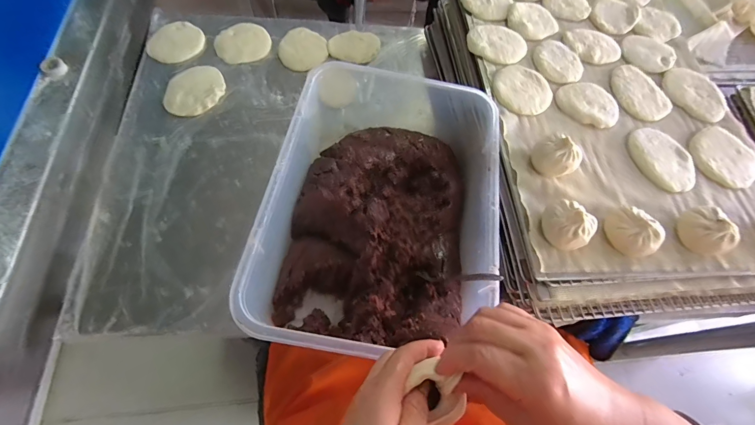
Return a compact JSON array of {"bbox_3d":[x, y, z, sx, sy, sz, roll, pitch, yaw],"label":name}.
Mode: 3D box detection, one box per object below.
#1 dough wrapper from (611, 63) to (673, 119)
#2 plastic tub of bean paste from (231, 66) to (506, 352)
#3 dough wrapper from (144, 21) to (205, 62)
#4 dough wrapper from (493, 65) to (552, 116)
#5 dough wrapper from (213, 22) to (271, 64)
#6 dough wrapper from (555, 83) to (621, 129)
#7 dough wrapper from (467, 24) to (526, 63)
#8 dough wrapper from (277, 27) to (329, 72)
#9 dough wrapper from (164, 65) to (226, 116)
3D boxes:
[{"bbox_3d":[0.412,-0.191,0.563,0.075,0.006,0.108,-14,66,-13],"label":"dough wrapper"},{"bbox_3d":[0.011,-0.031,0.493,0.265,0.135,0.415,11,64,-2],"label":"plastic tub of bean paste"},{"bbox_3d":[-0.368,-0.311,0.652,0.099,0.005,0.084,-39,80,-20],"label":"dough wrapper"},{"bbox_3d":[0.221,-0.188,0.542,0.087,0.014,0.089,3,64,-5],"label":"dough wrapper"},{"bbox_3d":[-0.249,-0.318,0.668,0.102,0.011,0.090,-40,78,-22],"label":"dough wrapper"},{"bbox_3d":[0.324,-0.167,0.549,0.091,0.012,0.091,0,63,-1],"label":"dough wrapper"},{"bbox_3d":[0.199,-0.277,0.588,0.095,0.013,0.095,3,64,-5],"label":"dough wrapper"},{"bbox_3d":[-0.141,-0.313,0.683,0.089,0.012,0.106,5,64,-4],"label":"dough wrapper"},{"bbox_3d":[-0.311,-0.208,0.611,0.088,0.004,0.107,4,66,-9],"label":"dough wrapper"}]

